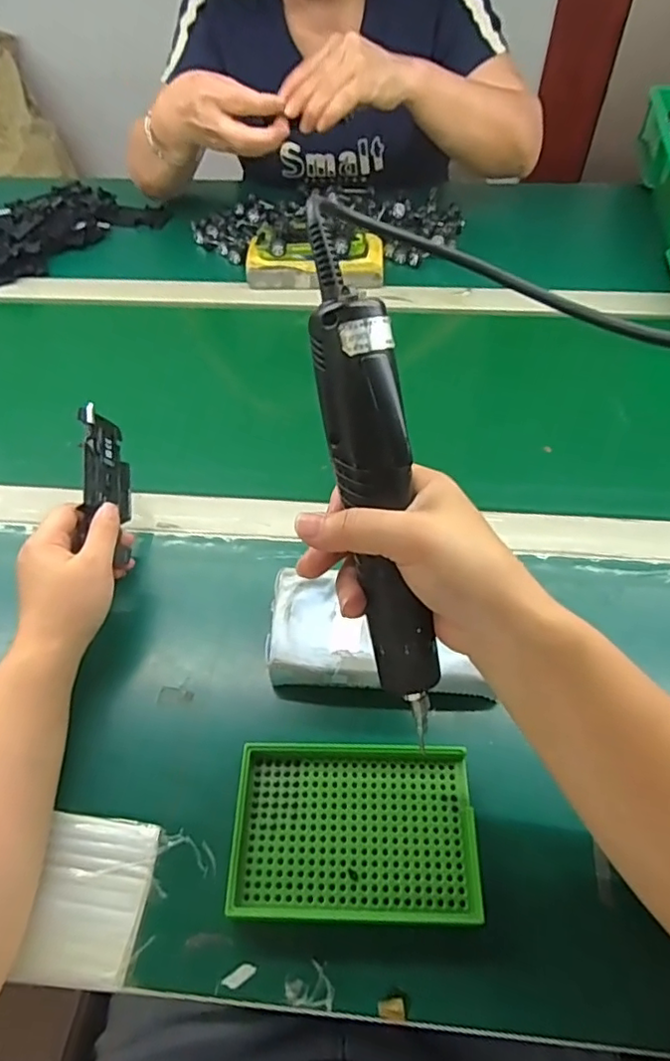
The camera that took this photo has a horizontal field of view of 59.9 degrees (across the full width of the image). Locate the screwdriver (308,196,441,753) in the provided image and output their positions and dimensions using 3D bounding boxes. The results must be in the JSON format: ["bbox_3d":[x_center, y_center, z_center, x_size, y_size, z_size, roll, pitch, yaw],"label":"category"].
[{"bbox_3d":[0.020,-0.022,0.283,0.036,0.253,0.036,-13,13,-8],"label":"screwdriver"}]

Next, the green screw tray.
[{"bbox_3d":[0.012,0.175,0.343,0.136,0.021,0.092,1,55,2],"label":"green screw tray"}]

